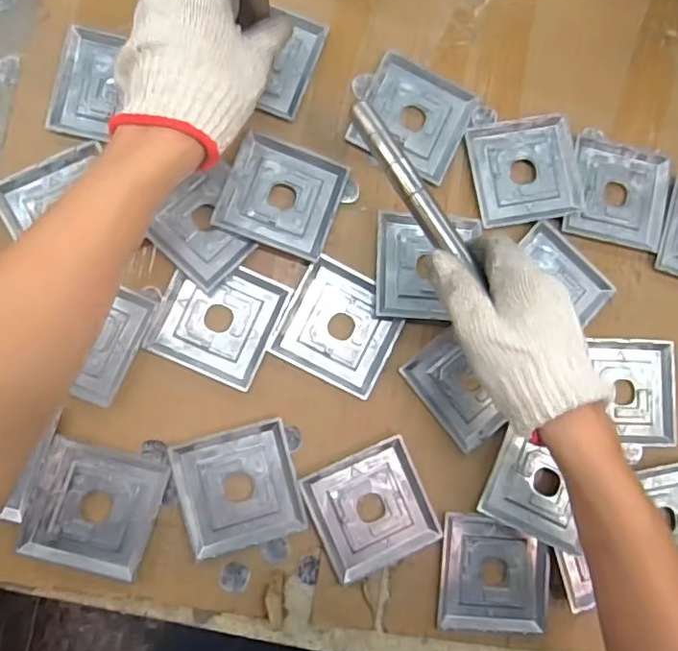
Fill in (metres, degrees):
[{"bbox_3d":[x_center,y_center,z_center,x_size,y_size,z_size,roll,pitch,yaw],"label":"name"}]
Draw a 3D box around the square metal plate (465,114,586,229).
[{"bbox_3d":[0.163,-0.135,0.484,0.094,0.010,0.089,-10,86,-7],"label":"square metal plate"}]

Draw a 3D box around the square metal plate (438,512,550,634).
[{"bbox_3d":[0.126,0.200,0.449,0.088,0.008,0.089,6,84,-6],"label":"square metal plate"}]

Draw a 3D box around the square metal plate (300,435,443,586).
[{"bbox_3d":[0.026,0.147,0.442,0.089,0.004,0.089,-23,88,-8],"label":"square metal plate"}]

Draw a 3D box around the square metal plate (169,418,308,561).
[{"bbox_3d":[-0.078,0.127,0.434,0.090,0.005,0.089,-14,86,-7],"label":"square metal plate"}]

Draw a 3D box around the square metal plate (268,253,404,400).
[{"bbox_3d":[0.002,0.001,0.453,0.089,0.005,0.089,26,83,-3],"label":"square metal plate"}]

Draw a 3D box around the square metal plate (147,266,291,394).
[{"bbox_3d":[-0.096,-0.006,0.443,0.089,0.004,0.090,25,83,-4],"label":"square metal plate"}]

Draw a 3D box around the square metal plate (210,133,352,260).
[{"bbox_3d":[-0.046,-0.107,0.452,0.090,0.013,0.089,19,83,-4],"label":"square metal plate"}]

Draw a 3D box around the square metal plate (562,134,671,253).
[{"bbox_3d":[0.248,-0.116,0.493,0.090,0.008,0.092,13,83,-5],"label":"square metal plate"}]

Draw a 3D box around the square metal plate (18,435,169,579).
[{"bbox_3d":[-0.186,0.140,0.422,0.092,0.004,0.089,16,83,-5],"label":"square metal plate"}]

